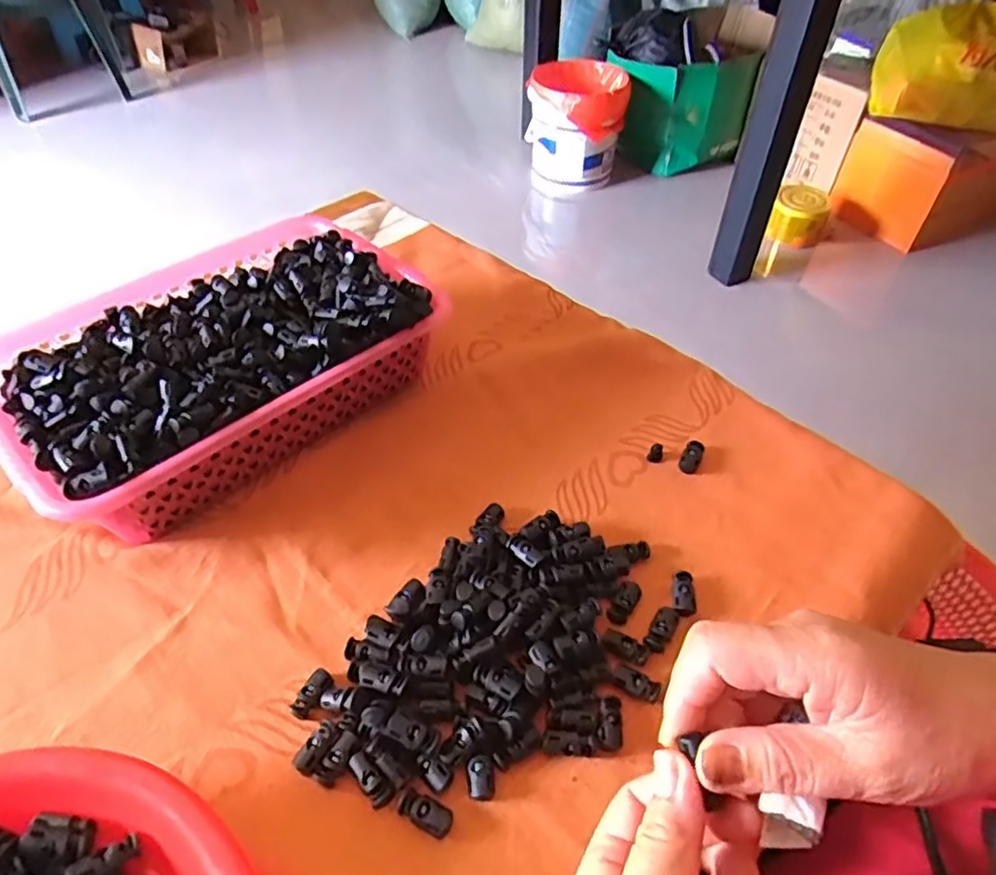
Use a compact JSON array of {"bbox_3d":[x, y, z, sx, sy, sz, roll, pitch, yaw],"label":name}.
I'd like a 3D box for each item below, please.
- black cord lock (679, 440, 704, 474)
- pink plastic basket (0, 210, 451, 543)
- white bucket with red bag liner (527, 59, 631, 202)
[{"bbox_3d":[0.146,0.014,0.486,0.015,0.011,0.028,19,48,19],"label":"black cord lock"},{"bbox_3d":[-0.211,-0.058,0.501,0.304,0.094,0.226,-34,53,-29],"label":"pink plastic basket"},{"bbox_3d":[0.216,-0.835,1.792,0.252,0.328,0.238,6,47,5],"label":"white bucket with red bag liner"}]

